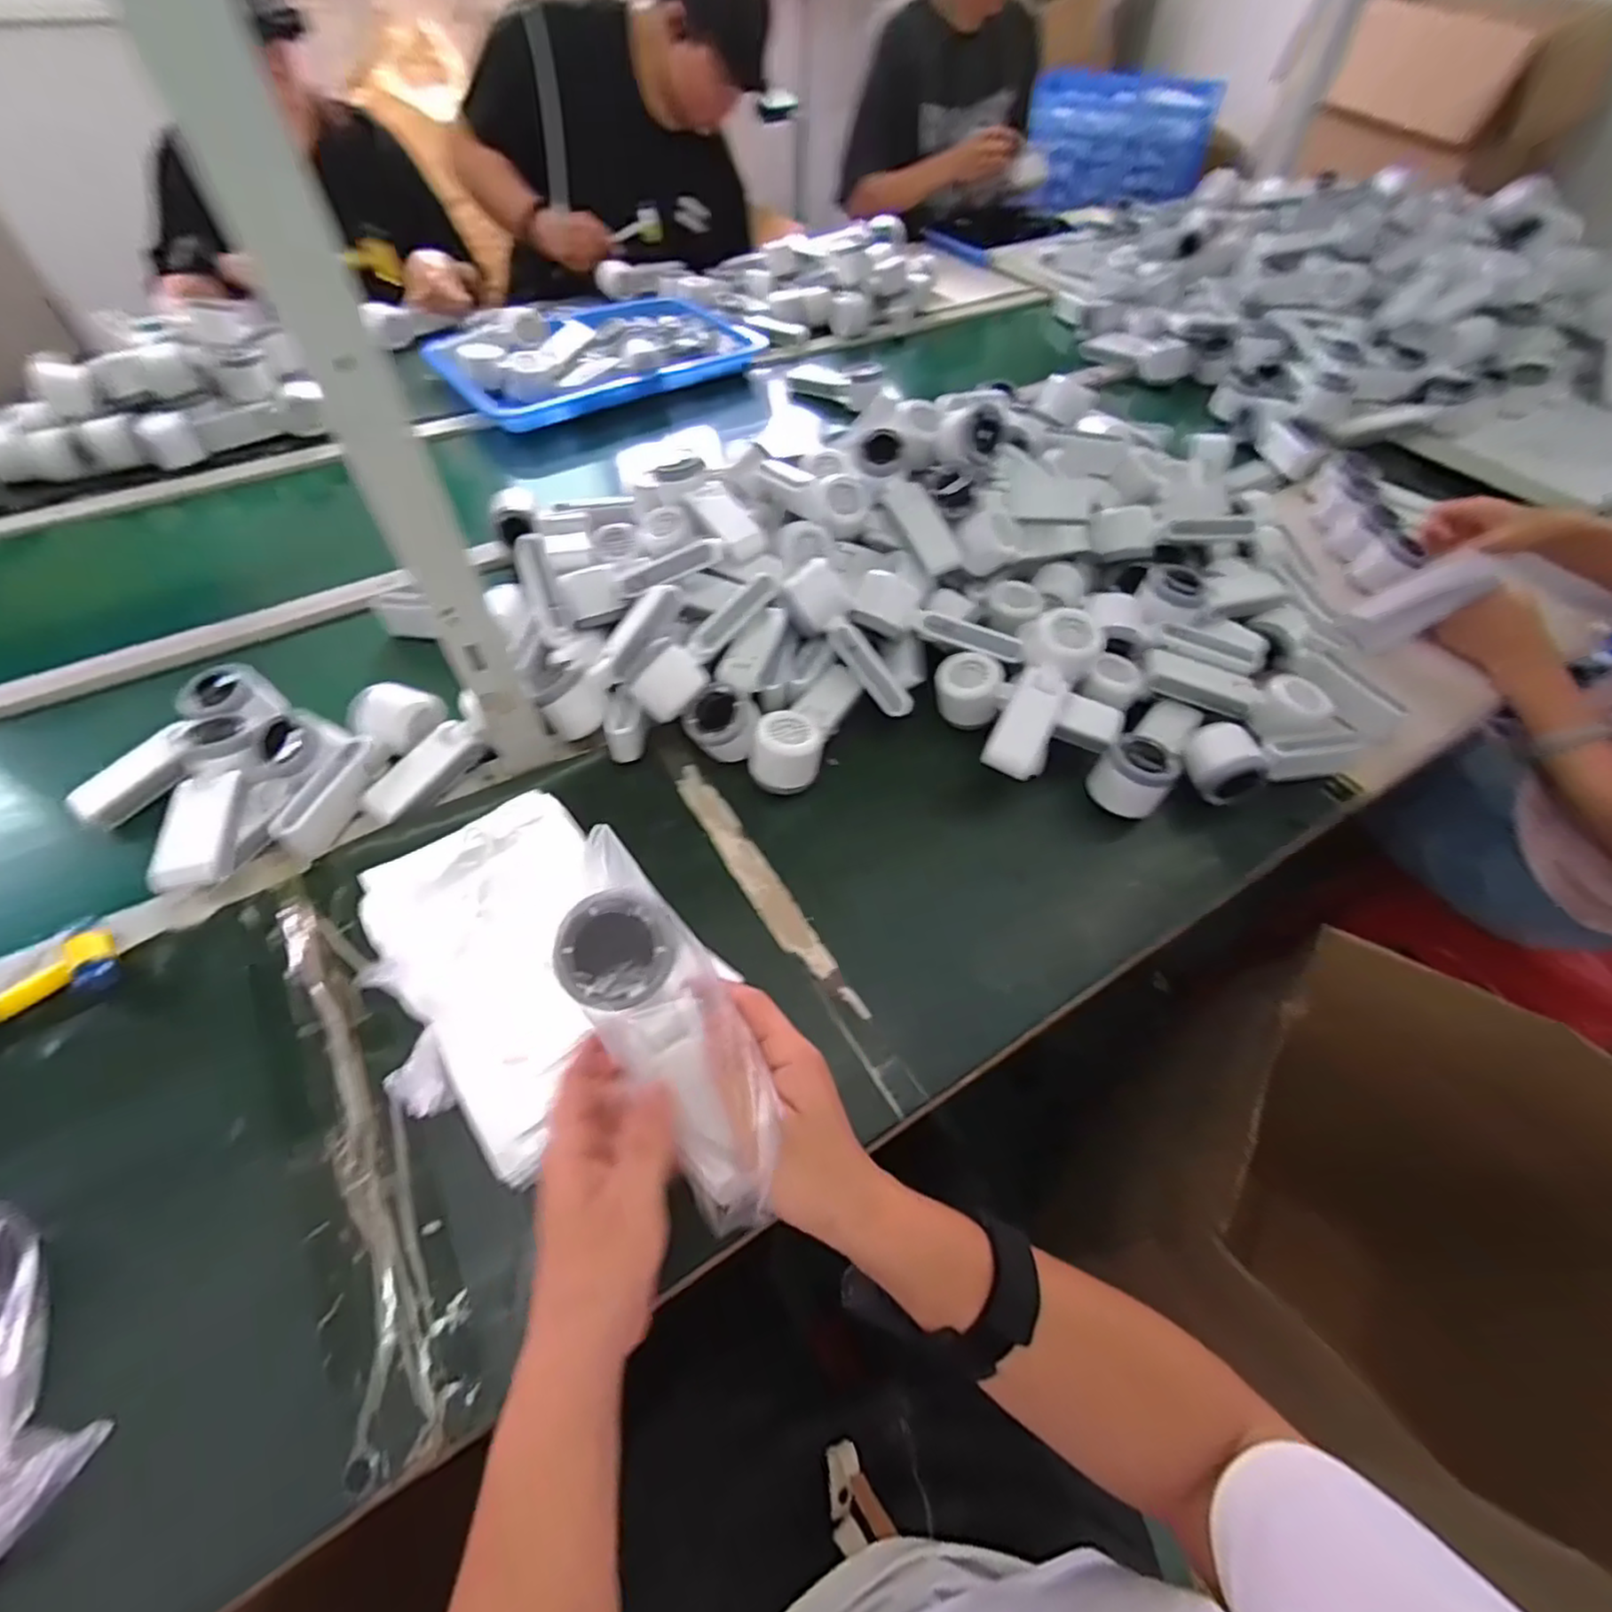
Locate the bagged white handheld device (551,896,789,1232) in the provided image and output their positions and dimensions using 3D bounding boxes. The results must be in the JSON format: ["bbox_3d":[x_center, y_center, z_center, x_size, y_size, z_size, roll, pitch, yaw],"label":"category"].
[{"bbox_3d":[-0.064,0.116,0.333,0.066,0.043,0.163,-29,83,-21],"label":"bagged white handheld device"}]

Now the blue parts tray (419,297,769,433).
[{"bbox_3d":[-0.340,-0.739,1.096,0.476,0.057,0.312,-34,62,-23],"label":"blue parts tray"}]

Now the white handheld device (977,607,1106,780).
[{"bbox_3d":[0.212,-0.099,0.620,0.060,0.051,0.167,24,80,15],"label":"white handheld device"}]

